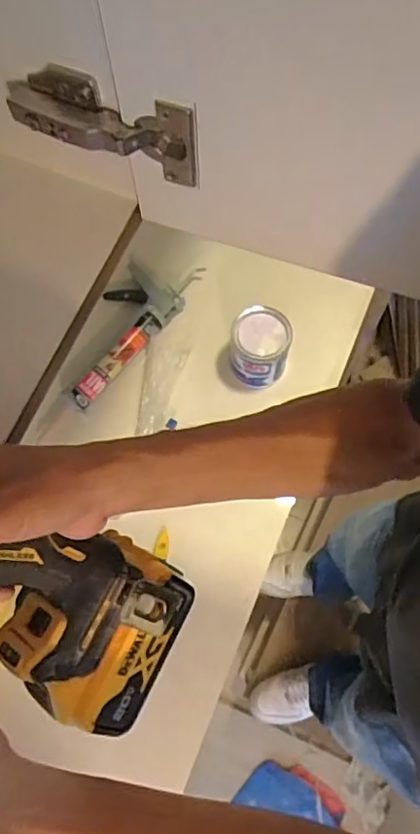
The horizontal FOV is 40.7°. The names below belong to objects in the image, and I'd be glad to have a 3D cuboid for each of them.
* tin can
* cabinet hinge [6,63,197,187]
[{"bbox_3d":[0.089,-0.123,1.014,0.096,0.141,0.104,0,72,1],"label":"tin can"},{"bbox_3d":[-0.072,-0.180,0.351,0.127,0.055,0.030,26,75,9],"label":"cabinet hinge"}]

